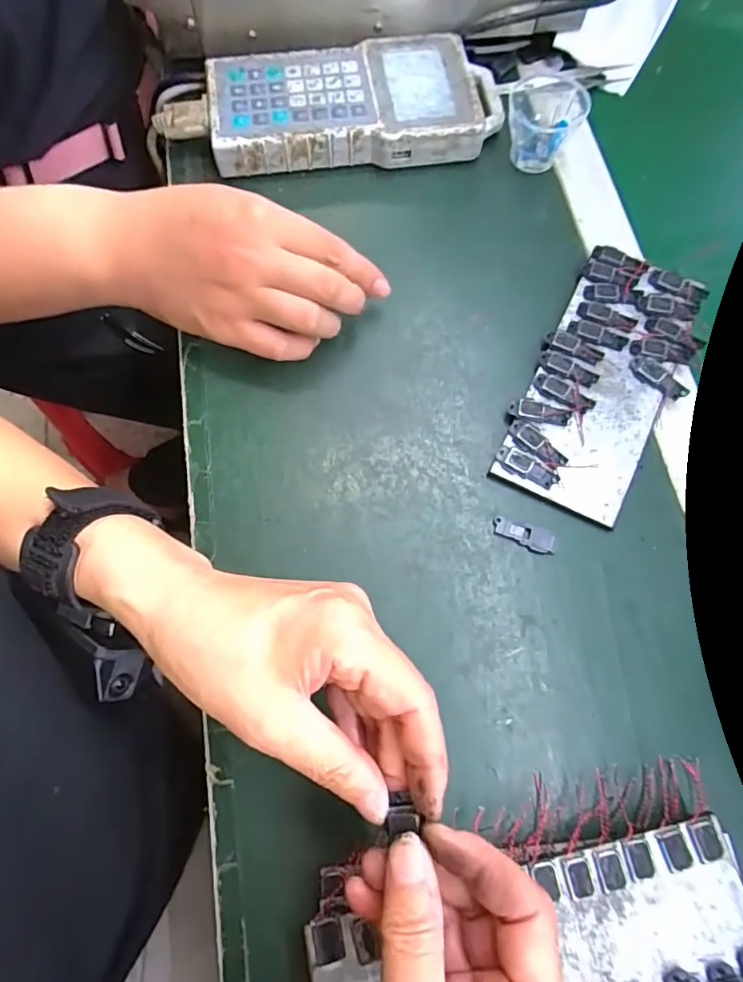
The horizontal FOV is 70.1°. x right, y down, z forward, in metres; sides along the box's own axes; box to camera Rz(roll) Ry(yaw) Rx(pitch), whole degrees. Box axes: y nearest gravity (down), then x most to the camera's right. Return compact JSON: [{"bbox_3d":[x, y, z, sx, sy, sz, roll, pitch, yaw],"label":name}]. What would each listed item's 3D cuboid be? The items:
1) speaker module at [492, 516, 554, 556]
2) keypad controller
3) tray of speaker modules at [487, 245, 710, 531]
[{"bbox_3d":[0.093,0.026,0.321,0.038,0.004,0.014,19,73,7],"label":"speaker module"},{"bbox_3d":[-0.010,-0.300,0.413,0.218,0.037,0.105,-8,72,-2],"label":"keypad controller"},{"bbox_3d":[0.155,-0.075,0.351,0.087,0.010,0.194,27,74,9],"label":"tray of speaker modules"}]

